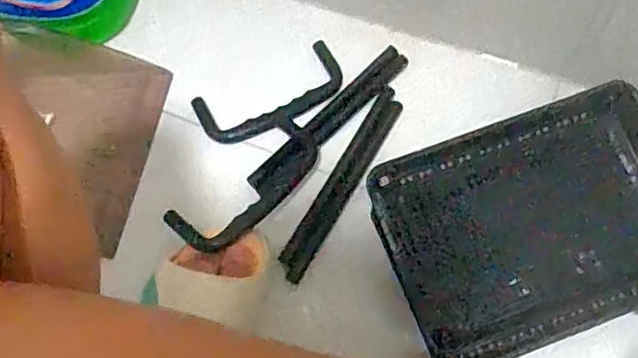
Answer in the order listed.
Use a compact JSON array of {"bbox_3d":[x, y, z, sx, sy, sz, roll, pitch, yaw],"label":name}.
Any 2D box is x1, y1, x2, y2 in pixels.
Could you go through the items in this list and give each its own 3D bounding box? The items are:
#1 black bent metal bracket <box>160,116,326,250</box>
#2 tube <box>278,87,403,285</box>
[{"bbox_3d":[-0.080,0.008,0.707,0.084,0.037,0.200,38,73,18],"label":"black bent metal bracket"},{"bbox_3d":[0.032,0.004,0.732,0.038,0.016,0.269,27,70,15],"label":"tube"}]

